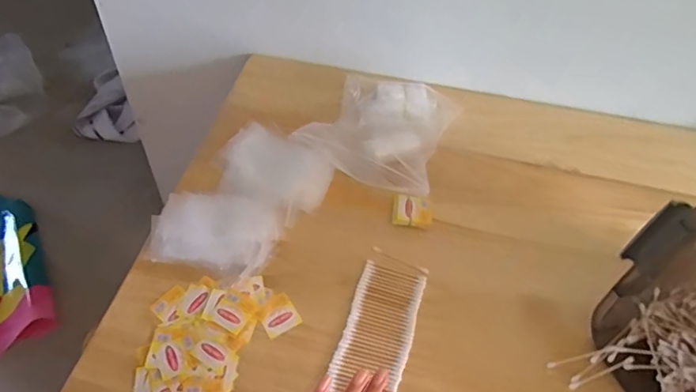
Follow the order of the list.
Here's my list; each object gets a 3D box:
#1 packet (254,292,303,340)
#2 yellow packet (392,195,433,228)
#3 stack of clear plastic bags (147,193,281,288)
[{"bbox_3d":[-0.076,0.128,0.546,0.039,0.004,0.040,-25,55,-23],"label":"packet"},{"bbox_3d":[0.080,0.019,0.632,0.048,0.010,0.041,5,49,0],"label":"yellow packet"},{"bbox_3d":[-0.158,0.041,0.601,0.144,0.015,0.112,16,54,11],"label":"stack of clear plastic bags"}]

